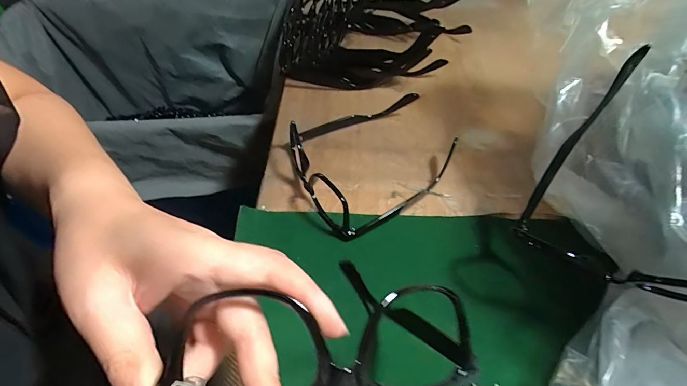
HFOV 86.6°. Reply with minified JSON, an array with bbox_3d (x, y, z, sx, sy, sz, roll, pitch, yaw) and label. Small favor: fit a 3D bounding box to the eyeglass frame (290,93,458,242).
[{"bbox_3d":[0.034,-0.054,0.377,0.177,0.048,0.150,-28,55,-19],"label":"eyeglass frame"}]

